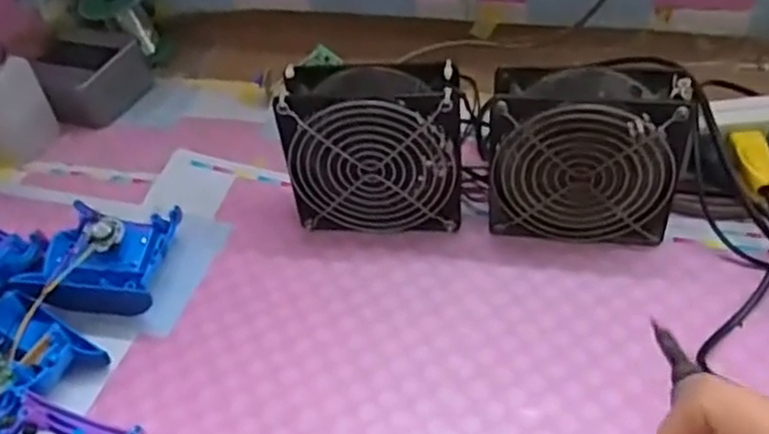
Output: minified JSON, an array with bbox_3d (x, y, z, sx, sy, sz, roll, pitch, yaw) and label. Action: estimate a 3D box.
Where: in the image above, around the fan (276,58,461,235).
[{"bbox_3d":[-0.004,-0.047,0.495,0.122,0.117,0.051,0,45,8],"label":"fan"}]

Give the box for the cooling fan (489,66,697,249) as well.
[{"bbox_3d":[0.133,-0.043,0.473,0.116,0.121,0.050,4,45,11],"label":"cooling fan"}]

